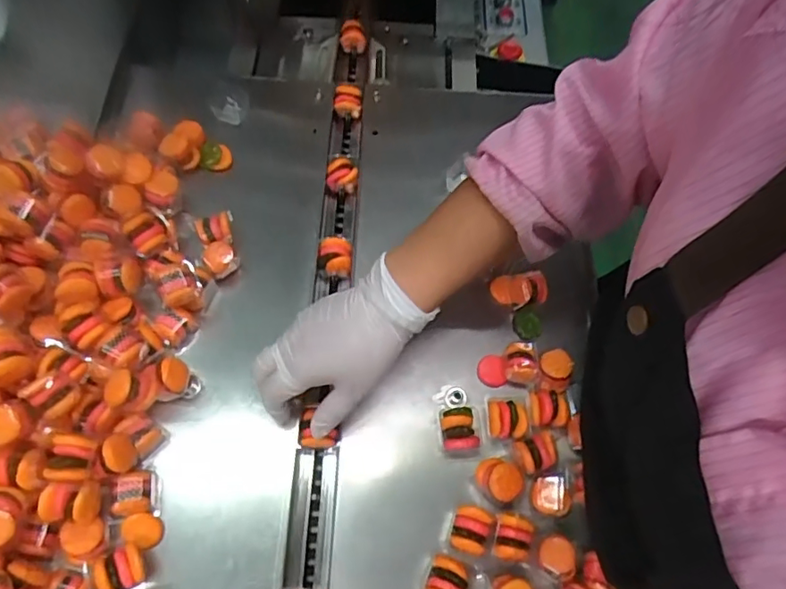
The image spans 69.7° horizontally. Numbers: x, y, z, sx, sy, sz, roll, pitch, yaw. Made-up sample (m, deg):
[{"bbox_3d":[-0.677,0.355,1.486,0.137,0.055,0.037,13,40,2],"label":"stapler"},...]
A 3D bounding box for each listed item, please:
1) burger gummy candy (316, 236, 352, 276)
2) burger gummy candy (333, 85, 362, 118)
[{"bbox_3d":[-0.058,-0.036,0.555,0.034,0.027,0.034,1,69,-2],"label":"burger gummy candy"},{"bbox_3d":[-0.053,-0.224,0.655,0.031,0.029,0.034,-5,70,-5],"label":"burger gummy candy"}]

